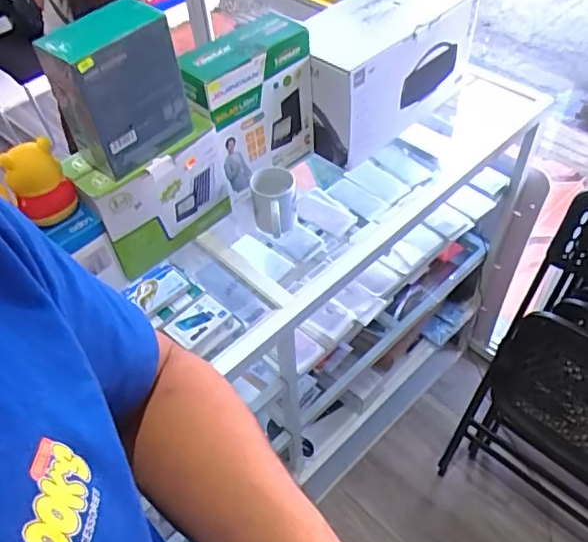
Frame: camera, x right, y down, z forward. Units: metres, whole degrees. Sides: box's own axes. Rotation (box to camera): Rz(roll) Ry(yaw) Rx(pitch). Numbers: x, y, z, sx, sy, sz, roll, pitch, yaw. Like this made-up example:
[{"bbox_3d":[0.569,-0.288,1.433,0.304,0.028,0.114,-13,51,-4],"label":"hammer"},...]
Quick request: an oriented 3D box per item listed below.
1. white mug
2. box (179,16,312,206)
[{"bbox_3d":[-0.035,-0.121,1.015,0.076,0.078,0.111,-3,50,1],"label":"white mug"},{"bbox_3d":[-0.065,-0.282,1.016,0.236,0.255,0.083,-35,56,-23],"label":"box"}]

